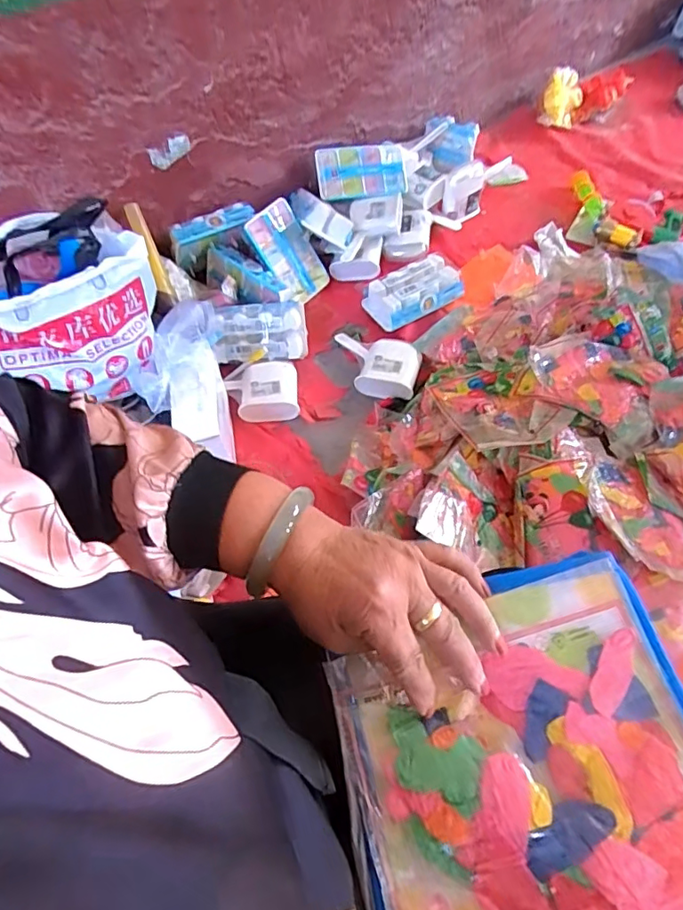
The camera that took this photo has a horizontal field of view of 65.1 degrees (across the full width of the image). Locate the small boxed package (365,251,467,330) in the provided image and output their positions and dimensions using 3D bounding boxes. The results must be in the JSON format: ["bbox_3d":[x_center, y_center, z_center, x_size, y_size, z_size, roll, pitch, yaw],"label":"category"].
[{"bbox_3d":[0.141,-0.325,1.054,0.186,0.060,0.105,-22,60,-10],"label":"small boxed package"}]

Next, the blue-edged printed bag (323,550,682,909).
[{"bbox_3d":[0.107,0.191,0.276,0.191,0.029,0.244,-12,59,-4],"label":"blue-edged printed bag"}]

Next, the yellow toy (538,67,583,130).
[{"bbox_3d":[0.551,-0.882,1.325,0.108,0.125,0.032,2,27,-18],"label":"yellow toy"}]

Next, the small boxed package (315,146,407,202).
[{"bbox_3d":[0.045,-0.591,1.119,0.192,0.031,0.112,-12,89,-7],"label":"small boxed package"}]

